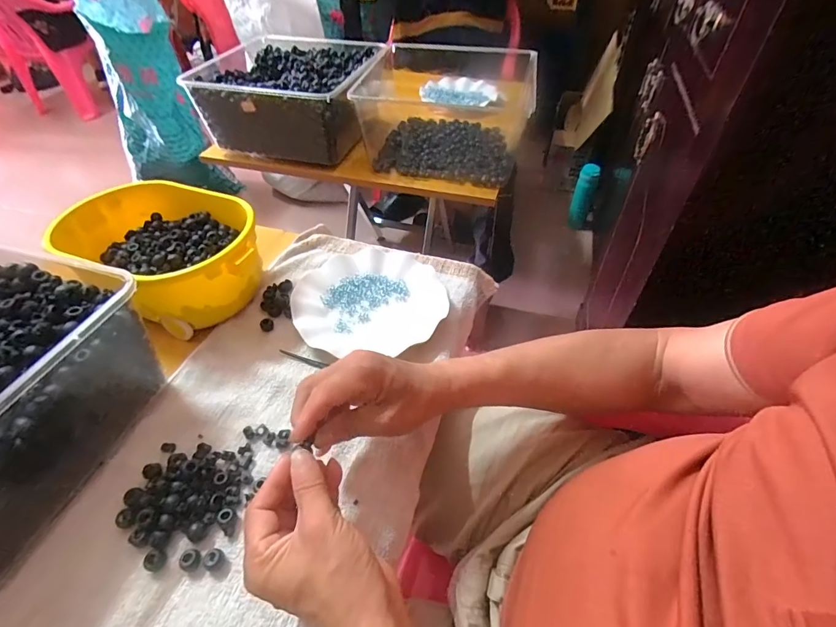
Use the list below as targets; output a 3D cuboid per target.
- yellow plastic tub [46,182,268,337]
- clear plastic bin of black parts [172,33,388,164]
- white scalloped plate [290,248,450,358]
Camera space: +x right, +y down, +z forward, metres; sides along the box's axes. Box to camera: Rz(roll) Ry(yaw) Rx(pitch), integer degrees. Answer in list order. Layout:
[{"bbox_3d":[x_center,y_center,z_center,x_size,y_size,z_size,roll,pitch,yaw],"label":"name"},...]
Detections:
[{"bbox_3d":[-0.304,-0.071,0.525,0.244,0.097,0.159,19,49,18],"label":"yellow plastic tub"},{"bbox_3d":[-0.236,-0.429,0.847,0.304,0.138,0.301,7,46,8],"label":"clear plastic bin of black parts"},{"bbox_3d":[-0.061,-0.015,0.530,0.179,0.027,0.173,-1,46,1],"label":"white scalloped plate"}]

